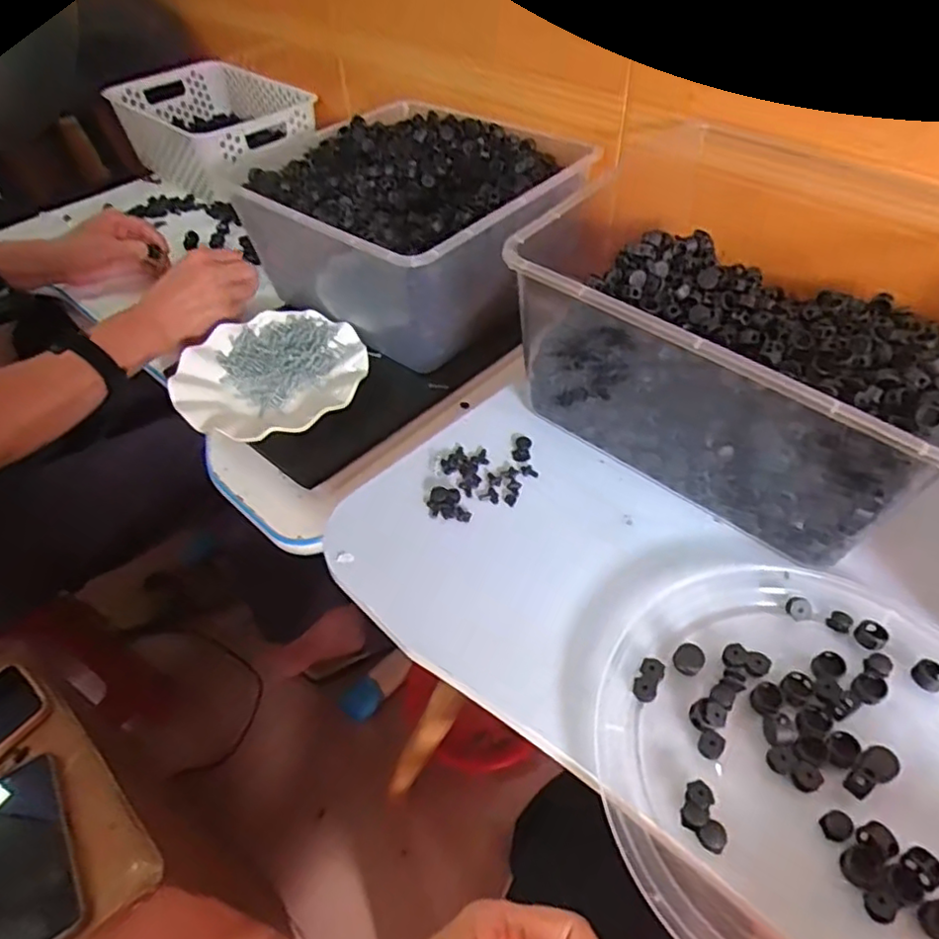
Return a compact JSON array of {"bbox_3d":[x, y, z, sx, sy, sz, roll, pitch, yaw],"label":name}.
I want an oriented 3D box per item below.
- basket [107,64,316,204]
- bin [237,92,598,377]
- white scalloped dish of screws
[{"bbox_3d":[-0.398,-0.537,1.040,0.221,0.121,0.354,-35,55,-26],"label":"basket"},{"bbox_3d":[-0.055,-0.274,0.719,0.294,0.134,0.298,32,57,28],"label":"bin"},{"bbox_3d":[-0.193,-0.095,0.641,0.181,0.019,0.180,14,50,15],"label":"white scalloped dish of screws"}]

